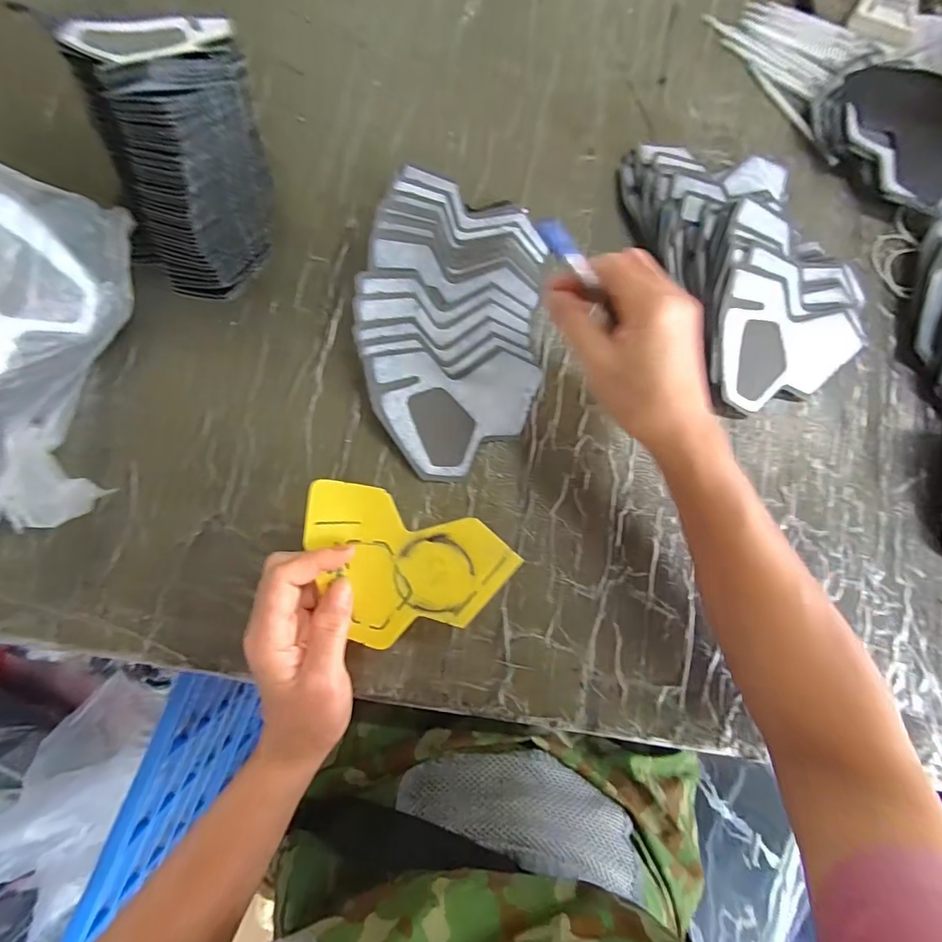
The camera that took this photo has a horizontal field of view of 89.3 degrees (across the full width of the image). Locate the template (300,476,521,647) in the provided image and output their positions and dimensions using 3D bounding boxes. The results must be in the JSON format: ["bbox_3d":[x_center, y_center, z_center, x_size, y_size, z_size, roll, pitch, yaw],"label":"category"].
[{"bbox_3d":[-0.044,0.065,0.294,0.126,0.006,0.091,18,97,-2],"label":"template"}]

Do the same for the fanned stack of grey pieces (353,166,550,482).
[{"bbox_3d":[-0.015,-0.106,0.350,0.129,0.033,0.214,3,82,-4],"label":"fanned stack of grey pieces"}]

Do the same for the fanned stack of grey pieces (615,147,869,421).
[{"bbox_3d":[0.215,-0.169,0.370,0.132,0.046,0.224,-20,84,-6],"label":"fanned stack of grey pieces"}]

